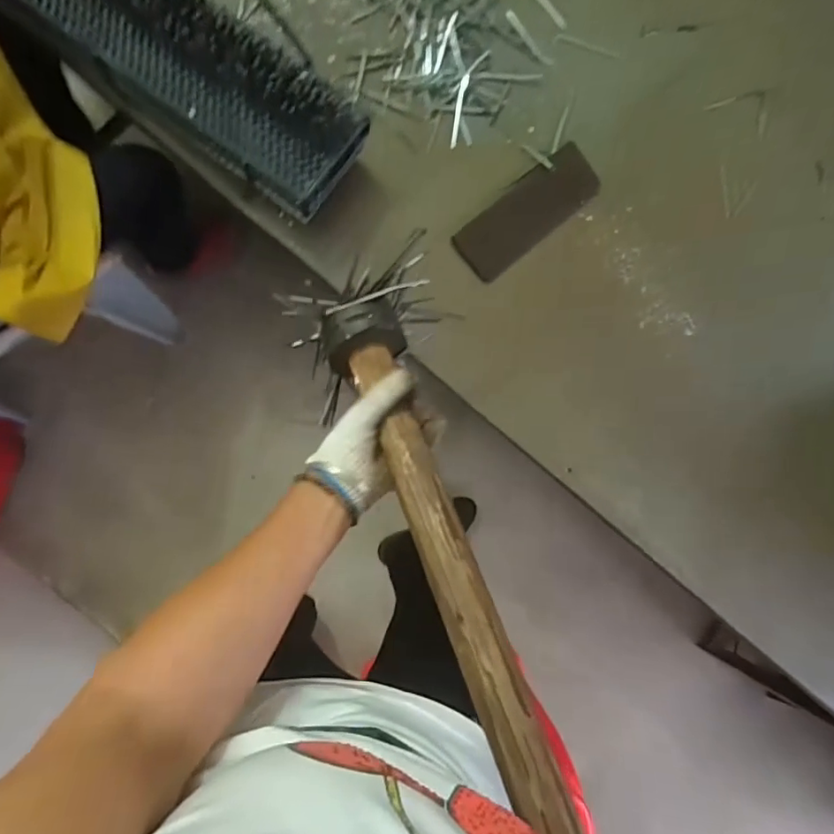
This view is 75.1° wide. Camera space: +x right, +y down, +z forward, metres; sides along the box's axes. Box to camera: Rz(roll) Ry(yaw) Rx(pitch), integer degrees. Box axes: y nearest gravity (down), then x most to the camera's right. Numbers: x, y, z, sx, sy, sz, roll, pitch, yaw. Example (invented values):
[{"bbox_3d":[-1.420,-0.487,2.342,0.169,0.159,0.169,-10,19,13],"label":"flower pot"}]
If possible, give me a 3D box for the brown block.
[{"bbox_3d":[0.173,-0.314,0.821,0.257,0.028,0.091,-41,93,-8],"label":"brown block"}]

